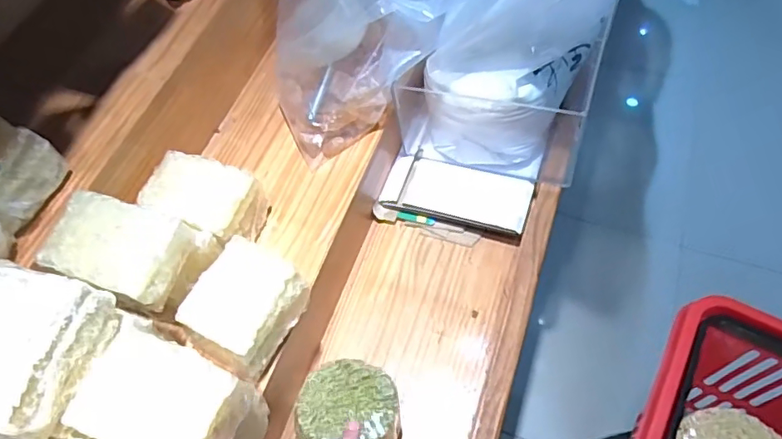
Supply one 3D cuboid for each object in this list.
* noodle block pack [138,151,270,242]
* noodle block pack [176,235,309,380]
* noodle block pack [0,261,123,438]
[{"bbox_3d":[-0.221,-0.014,0.654,0.120,0.104,0.104,19,64,13],"label":"noodle block pack"},{"bbox_3d":[-0.152,0.089,0.582,0.097,0.072,0.109,28,66,17],"label":"noodle block pack"},{"bbox_3d":[-0.309,0.103,0.440,0.116,0.052,0.124,12,63,10],"label":"noodle block pack"}]

